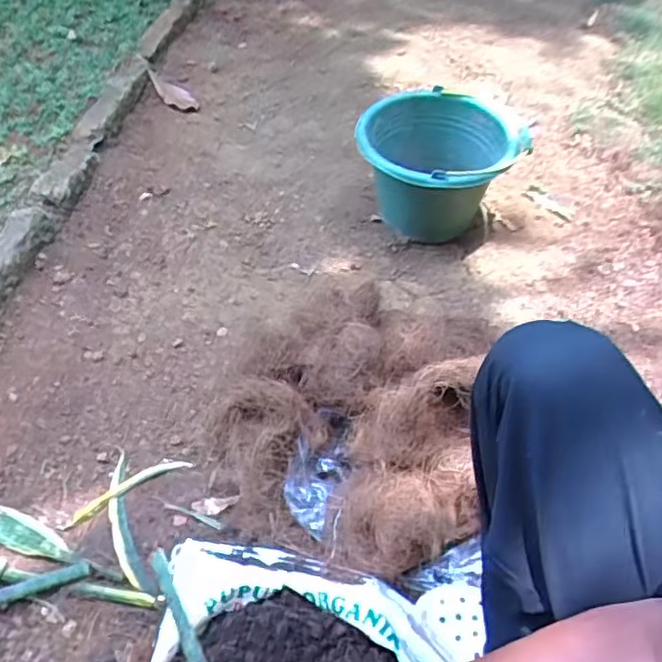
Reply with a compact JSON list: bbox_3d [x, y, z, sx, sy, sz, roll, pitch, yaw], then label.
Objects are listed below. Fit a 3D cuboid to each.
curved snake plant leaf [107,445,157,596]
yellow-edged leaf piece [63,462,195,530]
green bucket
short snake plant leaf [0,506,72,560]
[{"bbox_3d":[-0.278,0.252,0.822,0.037,0.023,0.223,-19,48,-14],"label":"curved snake plant leaf"},{"bbox_3d":[-0.280,0.220,0.844,0.175,0.017,0.025,-28,53,-19],"label":"yellow-edged leaf piece"},{"bbox_3d":[0.213,-0.322,1.240,0.290,0.212,0.308,-2,46,2],"label":"green bucket"},{"bbox_3d":[-0.395,0.269,0.802,0.127,0.013,0.043,13,49,16],"label":"short snake plant leaf"}]

